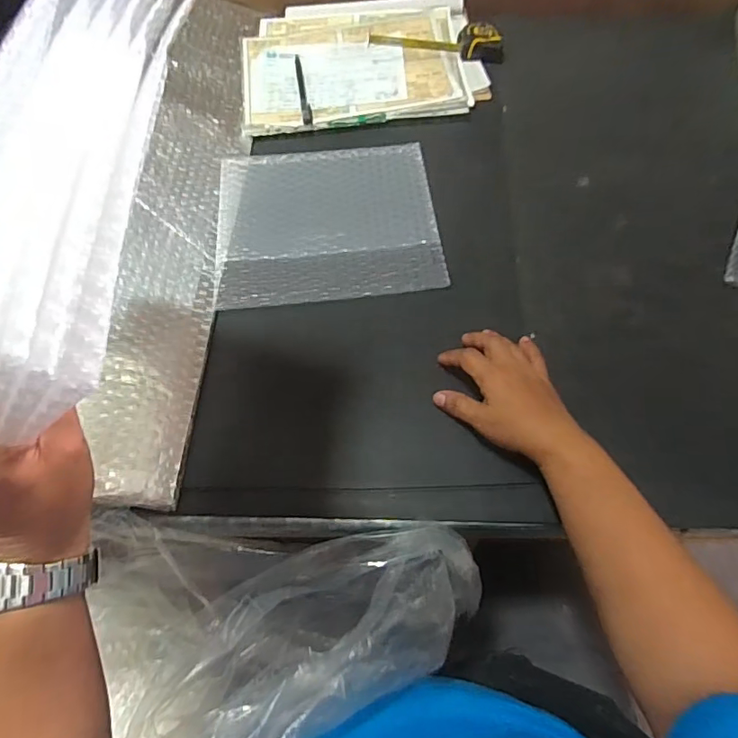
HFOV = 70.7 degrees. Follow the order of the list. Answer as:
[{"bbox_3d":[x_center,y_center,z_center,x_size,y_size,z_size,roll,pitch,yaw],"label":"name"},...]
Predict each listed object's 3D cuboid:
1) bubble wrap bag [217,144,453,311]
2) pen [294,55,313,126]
[{"bbox_3d":[-0.050,-0.177,0.610,0.249,0.012,0.238,-6,59,0],"label":"bubble wrap bag"},{"bbox_3d":[-0.093,-0.397,0.736,0.013,0.007,0.155,-9,59,-2],"label":"pen"}]

